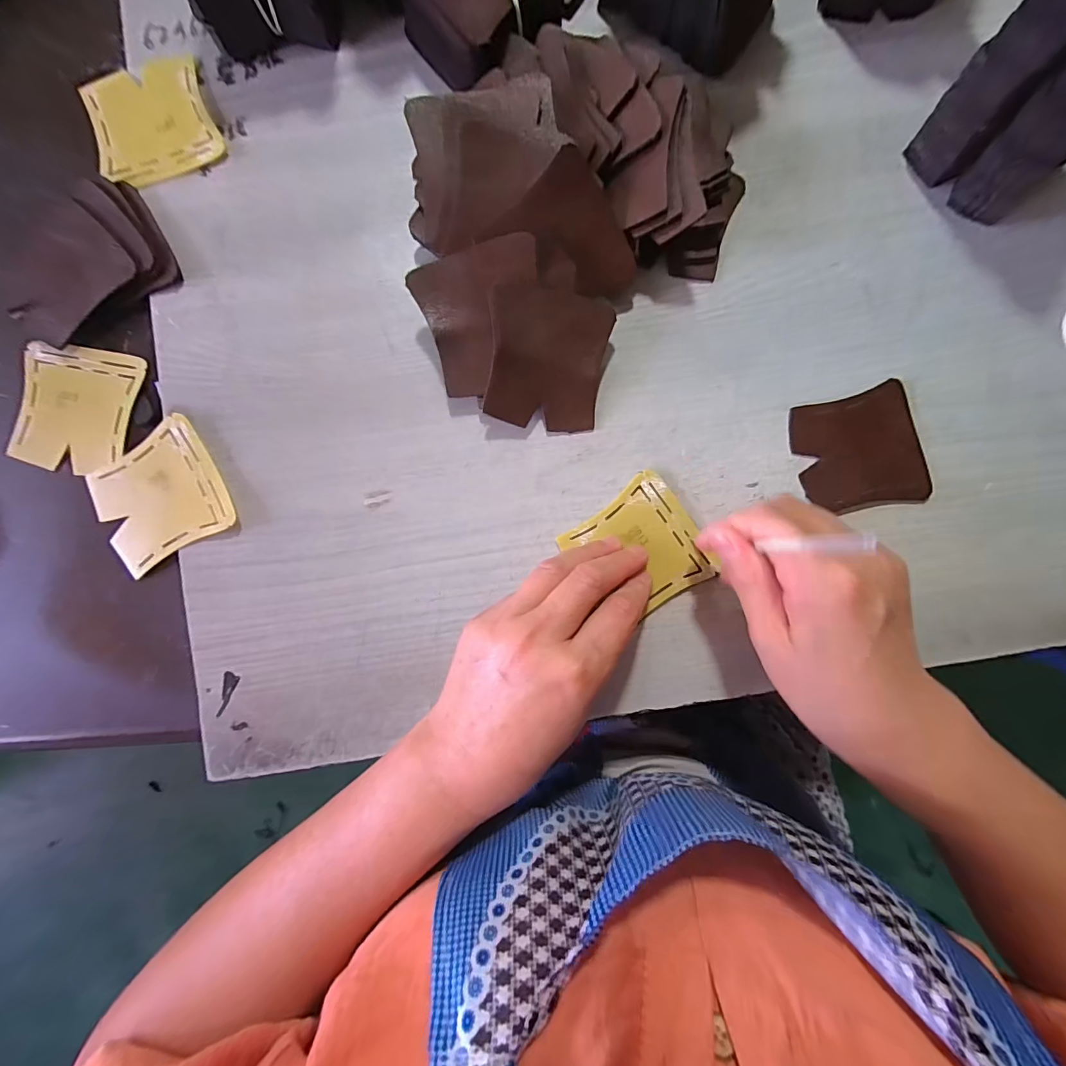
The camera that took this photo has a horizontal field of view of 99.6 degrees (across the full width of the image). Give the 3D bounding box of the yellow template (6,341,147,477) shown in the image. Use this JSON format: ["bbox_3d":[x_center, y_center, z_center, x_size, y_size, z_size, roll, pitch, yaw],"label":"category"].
[{"bbox_3d":[-0.287,-0.079,0.284,0.072,0.008,0.079,10,85,0],"label":"yellow template"}]

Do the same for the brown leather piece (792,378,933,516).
[{"bbox_3d":[0.204,-0.052,0.282,0.077,0.004,0.073,-11,84,-1],"label":"brown leather piece"}]

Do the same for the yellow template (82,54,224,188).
[{"bbox_3d":[-0.249,-0.269,0.293,0.075,0.004,0.080,-19,86,-2],"label":"yellow template"}]

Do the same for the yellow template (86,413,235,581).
[{"bbox_3d":[-0.231,-0.021,0.278,0.078,0.006,0.075,-29,85,3],"label":"yellow template"}]

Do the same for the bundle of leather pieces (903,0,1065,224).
[{"bbox_3d":[0.291,-0.254,0.249,0.078,0.102,0.077,-43,87,-3],"label":"bundle of leather pieces"}]

